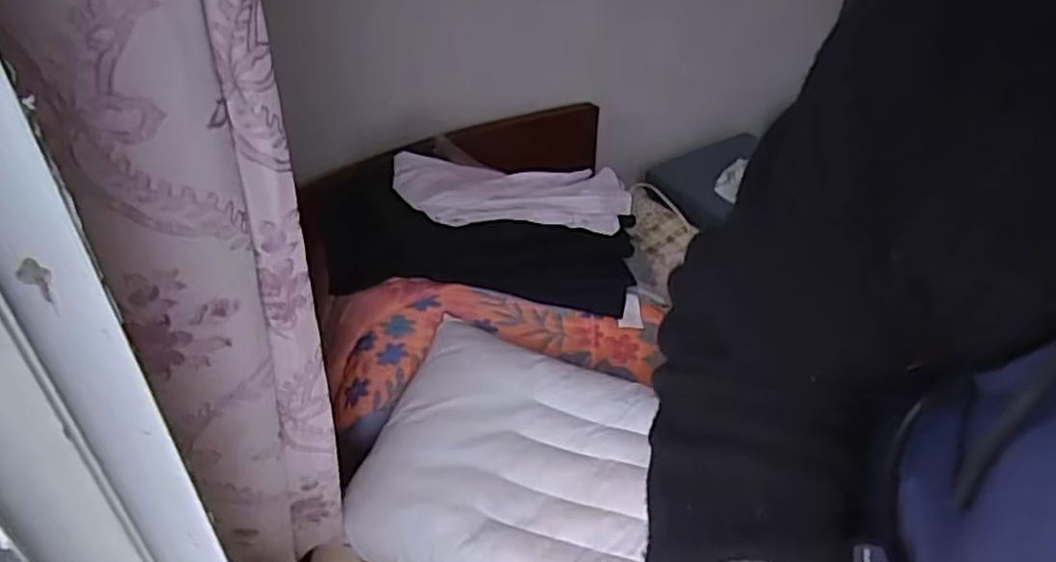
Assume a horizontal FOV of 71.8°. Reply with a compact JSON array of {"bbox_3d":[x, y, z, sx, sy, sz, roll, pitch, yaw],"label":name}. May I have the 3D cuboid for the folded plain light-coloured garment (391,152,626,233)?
[{"bbox_3d":[-0.029,-0.168,1.329,0.413,0.078,0.205,-6,40,-9],"label":"folded plain light-coloured garment"}]

